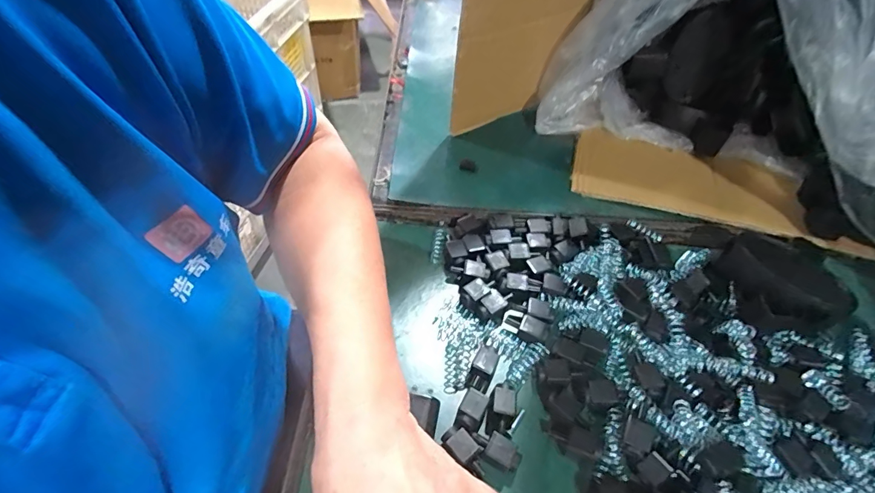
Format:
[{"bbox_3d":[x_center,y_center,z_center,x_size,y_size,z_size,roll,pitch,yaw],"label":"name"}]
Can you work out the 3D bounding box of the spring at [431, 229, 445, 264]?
[{"bbox_3d":[0.000,-0.002,0.437,0.010,0.006,0.041,10,51,4],"label":"spring"}]

